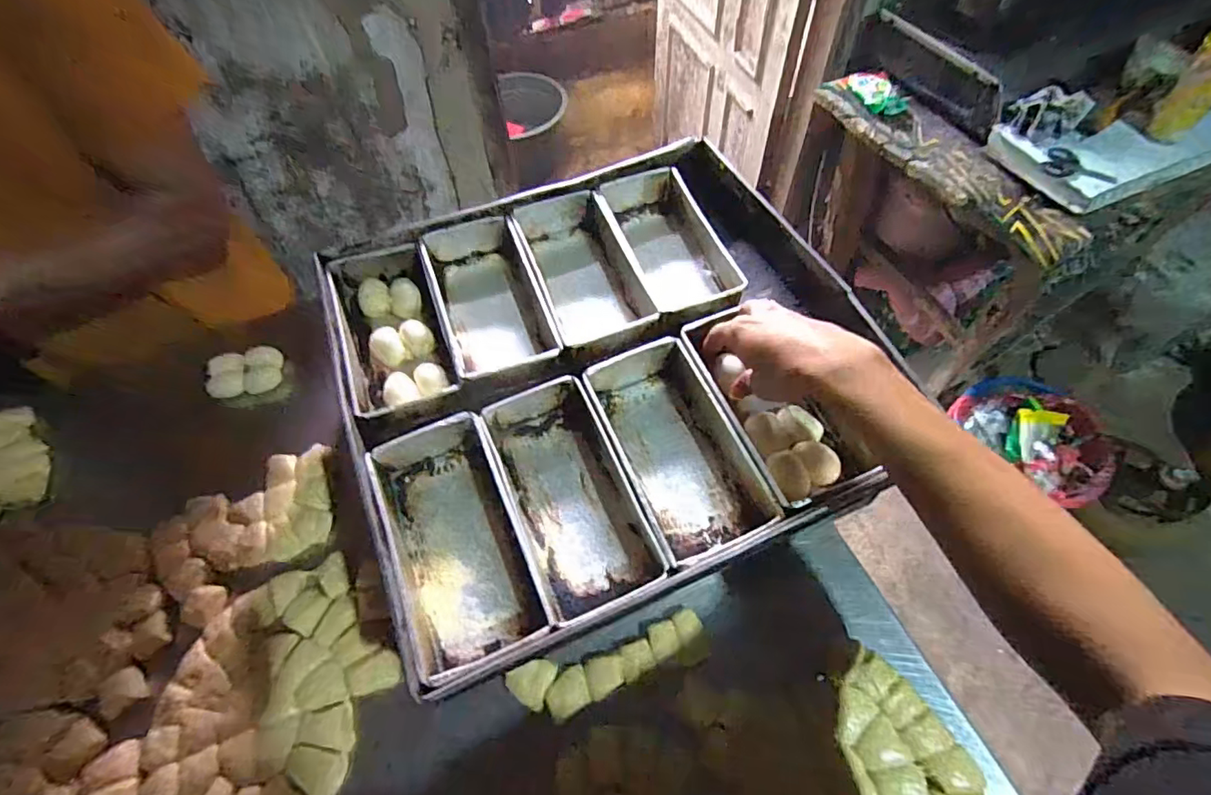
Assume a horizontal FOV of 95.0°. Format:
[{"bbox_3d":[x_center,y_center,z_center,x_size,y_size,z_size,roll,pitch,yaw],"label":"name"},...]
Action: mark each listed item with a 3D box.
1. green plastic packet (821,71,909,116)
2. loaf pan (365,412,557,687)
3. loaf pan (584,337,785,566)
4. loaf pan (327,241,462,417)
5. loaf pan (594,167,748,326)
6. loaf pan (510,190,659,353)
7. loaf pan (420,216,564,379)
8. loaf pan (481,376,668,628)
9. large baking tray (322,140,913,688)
[{"bbox_3d":[0.571,-0.667,1.200,0.085,0.050,0.179,-29,60,-15],"label":"green plastic packet"},{"bbox_3d":[-0.120,0.116,0.453,0.097,0.053,0.197,-22,59,-10],"label":"loaf pan"},{"bbox_3d":[0.056,0.037,0.500,0.114,0.054,0.200,-20,58,-9],"label":"loaf pan"},{"bbox_3d":[-0.215,-0.066,0.560,0.110,0.054,0.208,-22,59,-11],"label":"loaf pan"},{"bbox_3d":[0.065,-0.169,0.615,0.106,0.051,0.226,-19,58,-9],"label":"loaf pan"},{"bbox_3d":[-0.027,-0.134,0.597,0.108,0.054,0.204,-18,58,-8],"label":"loaf pan"},{"bbox_3d":[-0.121,-0.104,0.581,0.099,0.051,0.205,-19,58,-9],"label":"loaf pan"},{"bbox_3d":[-0.038,0.077,0.479,0.100,0.048,0.200,-21,59,-10],"label":"loaf pan"},{"bbox_3d":[-0.002,-0.037,0.539,0.465,0.066,0.445,-21,59,-10],"label":"large baking tray"}]

